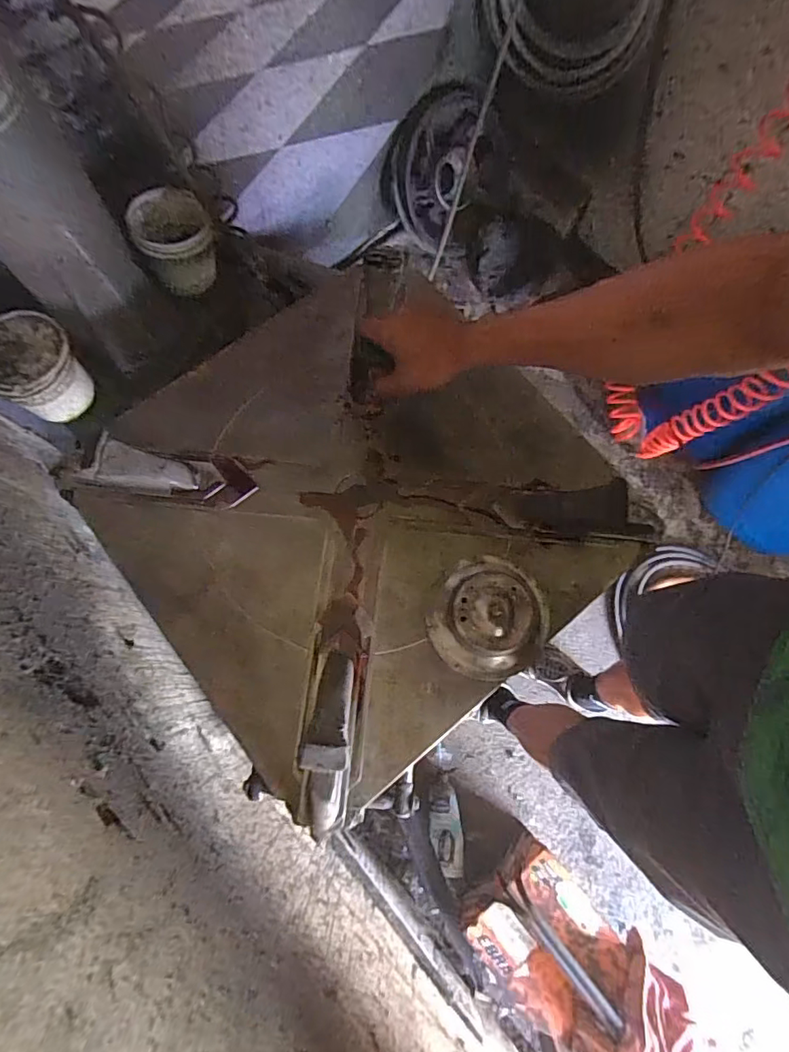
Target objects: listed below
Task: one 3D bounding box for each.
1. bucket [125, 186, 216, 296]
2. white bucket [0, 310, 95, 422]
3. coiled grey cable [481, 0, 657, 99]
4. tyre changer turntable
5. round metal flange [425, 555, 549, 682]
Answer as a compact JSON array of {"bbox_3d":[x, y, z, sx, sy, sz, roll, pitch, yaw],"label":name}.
[{"bbox_3d":[-0.370,-0.482,0.872,0.122,0.097,0.128,0,74,-2],"label":"bucket"},{"bbox_3d":[-0.551,-0.244,0.799,0.127,0.111,0.130,0,74,-2],"label":"white bucket"},{"bbox_3d":[0.384,-1.171,1.120,0.382,0.377,0.106,6,74,0],"label":"coiled grey cable"},{"bbox_3d":[-0.046,-0.045,0.628,0.530,0.079,0.562,-40,79,-11],"label":"tyre changer turntable"},{"bbox_3d":[0.113,0.102,0.592,0.132,0.050,0.140,0,74,-2],"label":"round metal flange"}]

